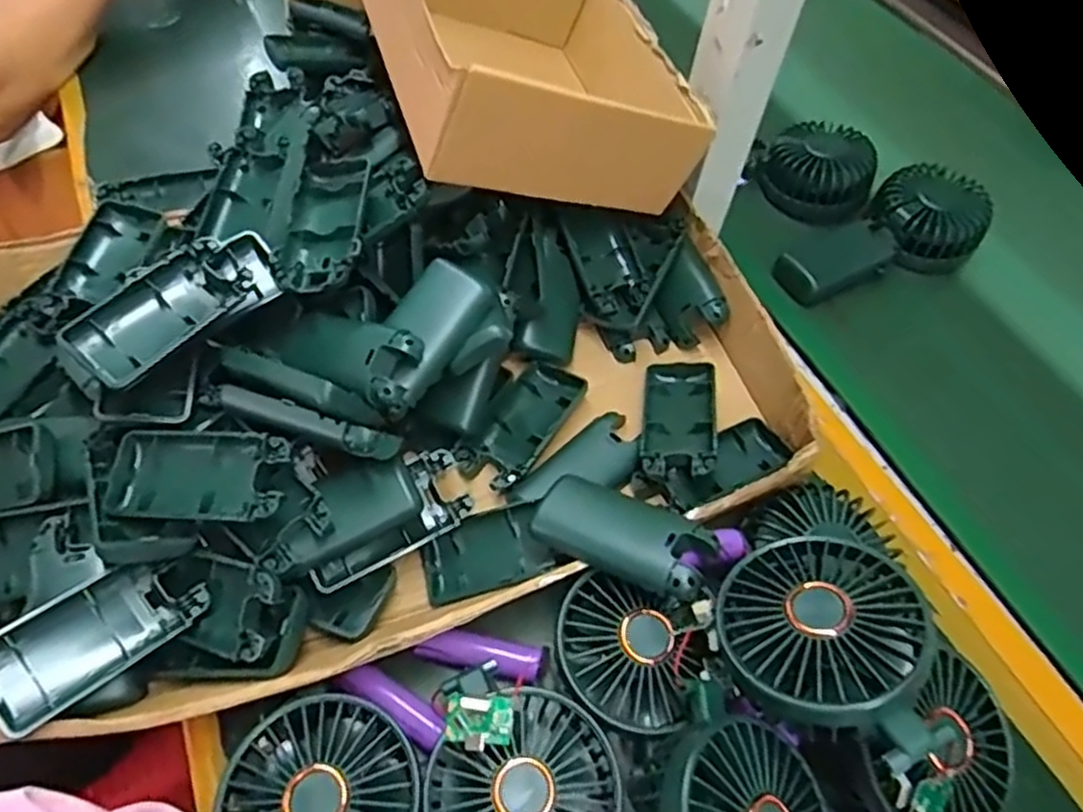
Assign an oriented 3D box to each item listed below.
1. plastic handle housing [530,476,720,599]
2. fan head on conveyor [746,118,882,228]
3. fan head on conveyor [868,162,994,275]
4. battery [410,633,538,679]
[{"bbox_3d":[0.042,0.065,0.370,0.088,0.013,0.038,19,55,26],"label":"plastic handle housing"},{"bbox_3d":[0.232,-0.198,0.608,0.072,0.043,0.098,-34,65,-24],"label":"fan head on conveyor"},{"bbox_3d":[0.311,-0.151,0.583,0.084,0.046,0.077,31,59,15],"label":"fan head on conveyor"},{"bbox_3d":[-0.032,0.127,0.377,0.063,0.014,0.018,13,56,4],"label":"battery"}]

